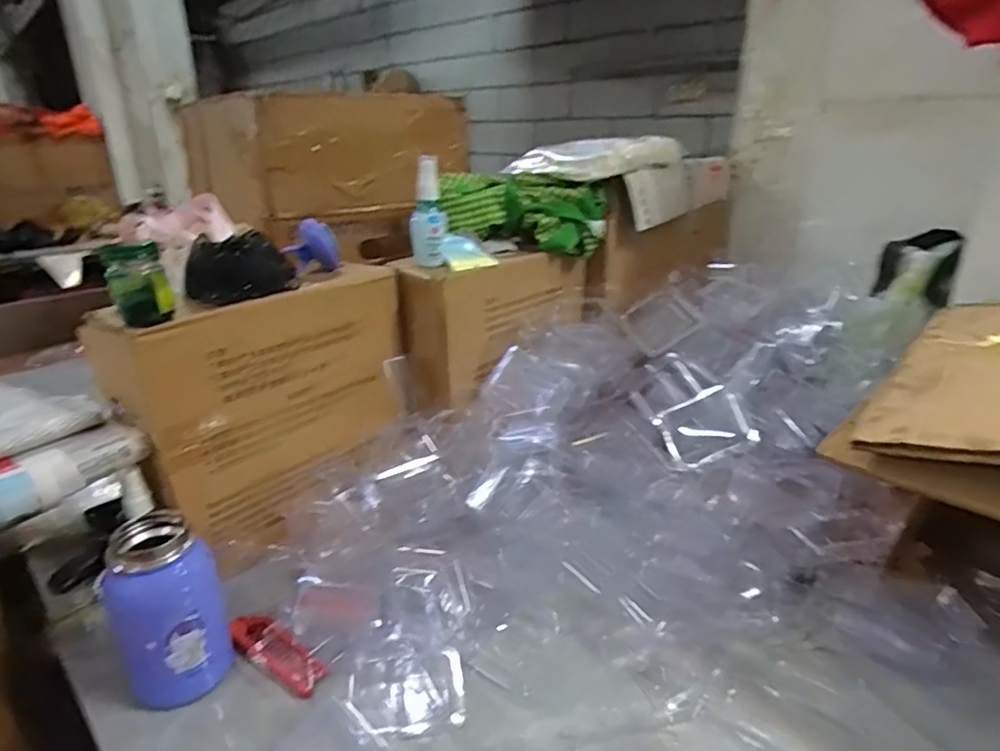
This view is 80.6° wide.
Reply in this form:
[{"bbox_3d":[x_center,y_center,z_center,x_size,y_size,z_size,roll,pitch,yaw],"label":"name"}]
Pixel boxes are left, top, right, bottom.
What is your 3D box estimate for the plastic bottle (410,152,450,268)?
[{"bbox_3d":[-0.082,-0.185,0.671,0.040,0.116,0.031,-2,23,-4],"label":"plastic bottle"}]

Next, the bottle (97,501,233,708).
[{"bbox_3d":[-0.258,0.184,0.459,0.074,0.137,0.065,-18,29,-36],"label":"bottle"}]

